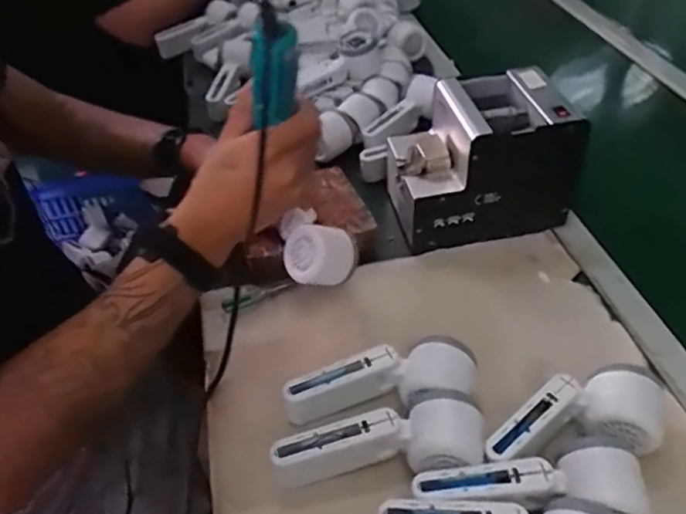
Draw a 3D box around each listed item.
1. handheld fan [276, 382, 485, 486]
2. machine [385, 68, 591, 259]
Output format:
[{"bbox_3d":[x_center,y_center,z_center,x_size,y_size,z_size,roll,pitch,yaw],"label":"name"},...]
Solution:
[{"bbox_3d":[0.028,0.152,0.479,0.168,0.053,0.062,-6,44,-6],"label":"handheld fan"},{"bbox_3d":[0.150,-0.111,0.681,0.183,0.149,0.130,-11,44,-10],"label":"machine"}]

